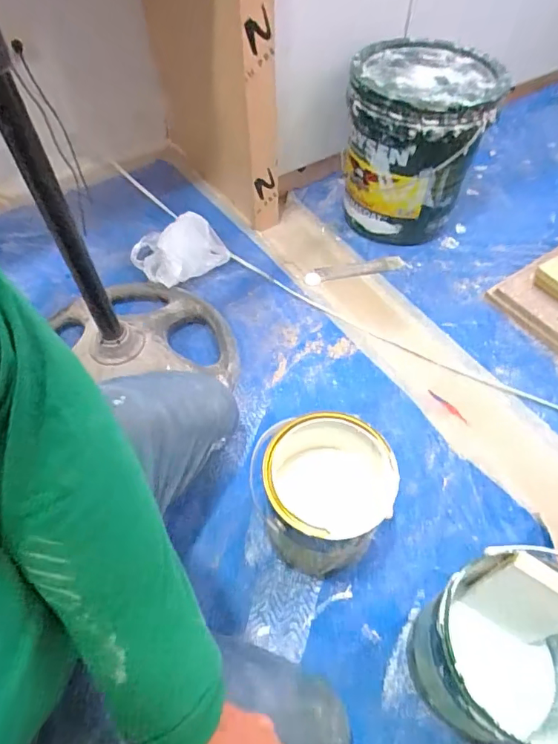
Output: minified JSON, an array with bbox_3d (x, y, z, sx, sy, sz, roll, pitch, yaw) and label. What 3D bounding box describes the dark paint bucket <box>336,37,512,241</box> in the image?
[{"bbox_3d":[0.295,-0.498,1.061,0.275,0.335,0.300,0,54,0],"label":"dark paint bucket"}]

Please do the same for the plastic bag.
[{"bbox_3d":[-0.227,-0.273,1.042,0.176,0.100,0.165,-38,62,-23],"label":"plastic bag"}]

